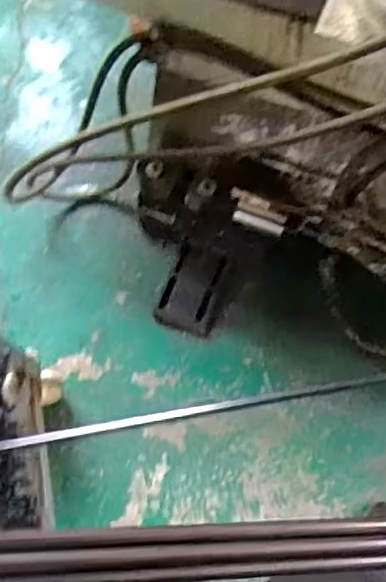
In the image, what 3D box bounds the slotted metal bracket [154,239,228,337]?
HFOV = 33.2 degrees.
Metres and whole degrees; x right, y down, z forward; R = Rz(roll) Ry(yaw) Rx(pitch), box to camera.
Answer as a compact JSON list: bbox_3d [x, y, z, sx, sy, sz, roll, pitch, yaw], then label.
[{"bbox_3d":[0.002,-0.011,1.485,0.132,0.024,0.208,17,91,3],"label":"slotted metal bracket"}]

